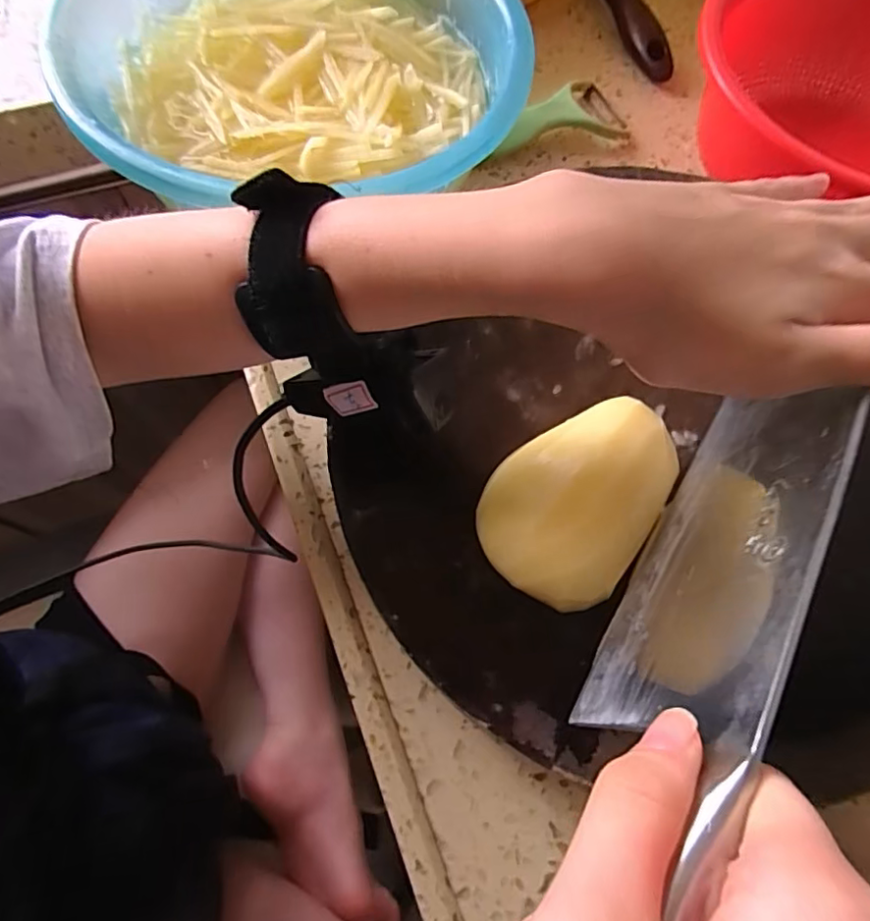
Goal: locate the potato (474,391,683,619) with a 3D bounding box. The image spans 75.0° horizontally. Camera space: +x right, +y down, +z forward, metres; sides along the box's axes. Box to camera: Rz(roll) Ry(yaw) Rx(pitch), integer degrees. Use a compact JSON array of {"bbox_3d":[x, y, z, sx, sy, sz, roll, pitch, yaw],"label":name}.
[{"bbox_3d":[0.061,0.013,0.244,0.064,0.041,0.090,36,72,11],"label":"potato"}]

